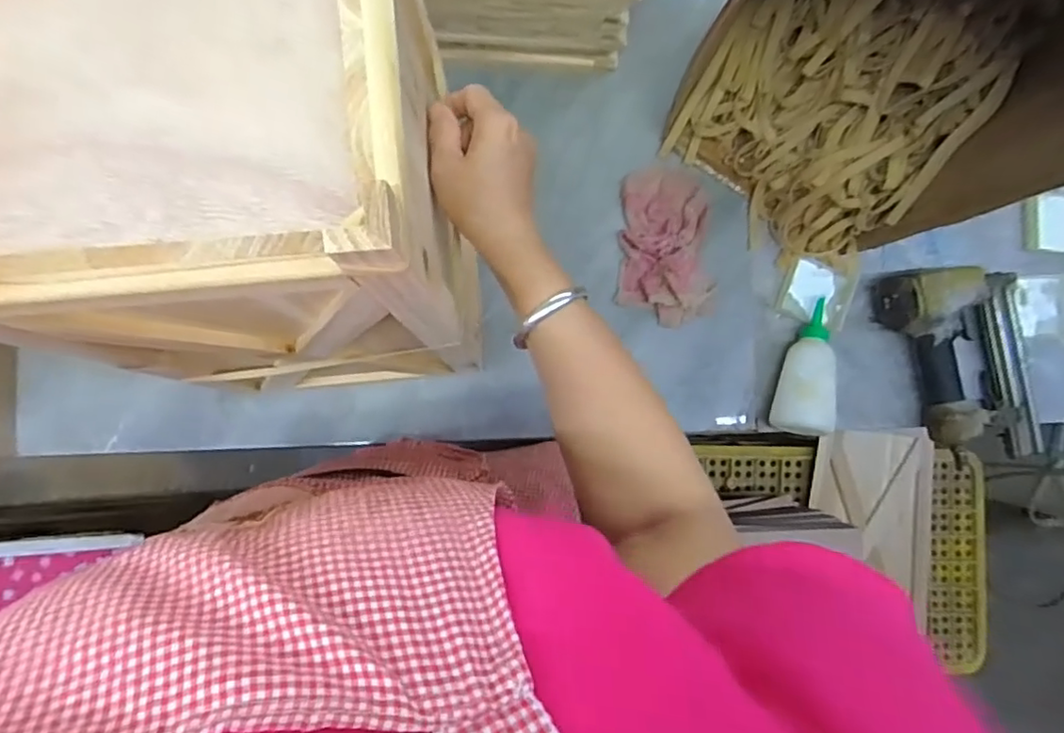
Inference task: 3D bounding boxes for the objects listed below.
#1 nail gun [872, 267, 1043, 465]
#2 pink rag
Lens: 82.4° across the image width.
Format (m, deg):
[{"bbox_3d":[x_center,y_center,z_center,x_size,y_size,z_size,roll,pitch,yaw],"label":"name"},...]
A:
[{"bbox_3d":[0.492,-0.001,0.687,0.174,0.068,0.222,-6,89,-4],"label":"nail gun"},{"bbox_3d":[0.154,-0.137,0.680,0.103,0.033,0.172,3,88,-4],"label":"pink rag"}]

